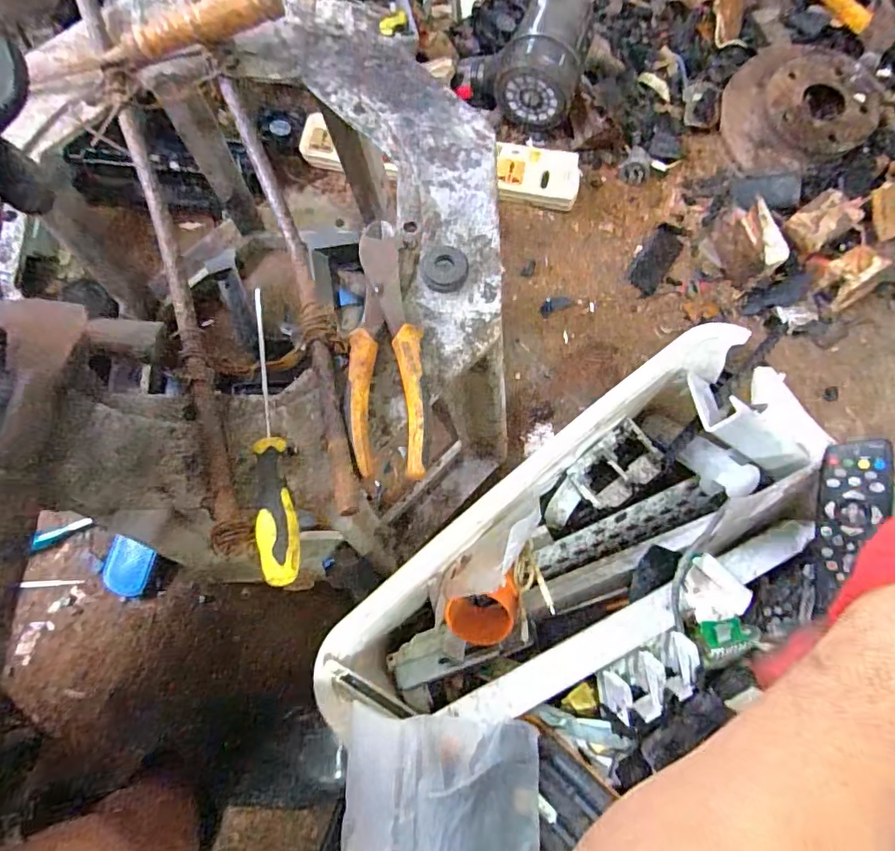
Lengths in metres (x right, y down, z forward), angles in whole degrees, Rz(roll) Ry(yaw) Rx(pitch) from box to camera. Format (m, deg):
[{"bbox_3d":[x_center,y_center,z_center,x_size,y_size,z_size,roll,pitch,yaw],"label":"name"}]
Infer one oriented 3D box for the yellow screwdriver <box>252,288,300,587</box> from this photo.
[{"bbox_3d":[-0.108,0.003,0.318,0.022,0.023,0.184,-9,76,-3],"label":"yellow screwdriver"}]

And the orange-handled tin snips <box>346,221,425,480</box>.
[{"bbox_3d":[-0.039,-0.052,0.331,0.045,0.017,0.169,-2,76,-1],"label":"orange-handled tin snips"}]

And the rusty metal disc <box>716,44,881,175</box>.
[{"bbox_3d":[0.513,-0.475,0.767,0.224,0.045,0.206,-20,78,-4],"label":"rusty metal disc"}]

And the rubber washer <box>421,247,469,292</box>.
[{"bbox_3d":[-0.002,-0.106,0.355,0.032,0.004,0.033,0,76,0],"label":"rubber washer"}]

